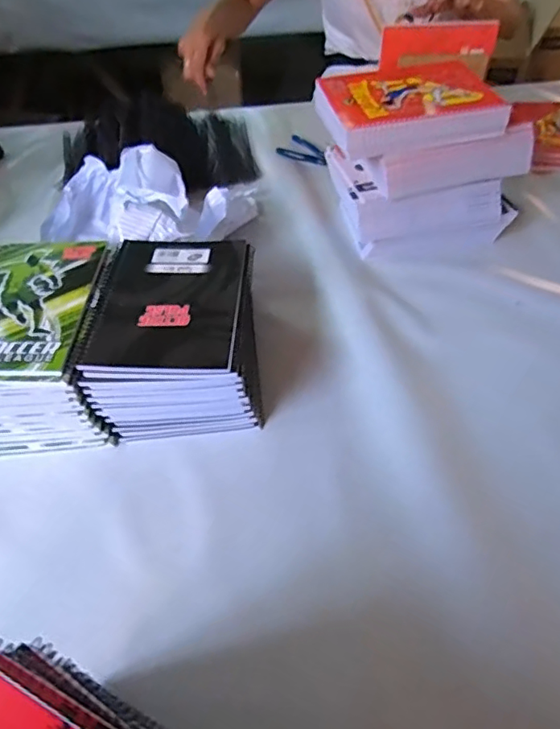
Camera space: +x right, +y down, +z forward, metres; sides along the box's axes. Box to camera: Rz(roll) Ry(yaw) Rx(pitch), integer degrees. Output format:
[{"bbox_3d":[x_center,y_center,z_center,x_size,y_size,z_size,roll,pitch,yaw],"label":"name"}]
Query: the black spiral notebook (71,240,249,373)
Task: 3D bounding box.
[{"bbox_3d":[-0.118,-0.070,0.569,0.154,0.011,0.195,1,51,2],"label":"black spiral notebook"}]

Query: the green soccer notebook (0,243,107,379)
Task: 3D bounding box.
[{"bbox_3d":[-0.277,-0.067,0.565,0.149,0.005,0.197,1,51,1],"label":"green soccer notebook"}]

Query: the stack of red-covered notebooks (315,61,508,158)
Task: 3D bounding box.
[{"bbox_3d":[0.153,-0.321,0.659,0.204,0.043,0.138,-10,51,-7],"label":"stack of red-covered notebooks"}]

